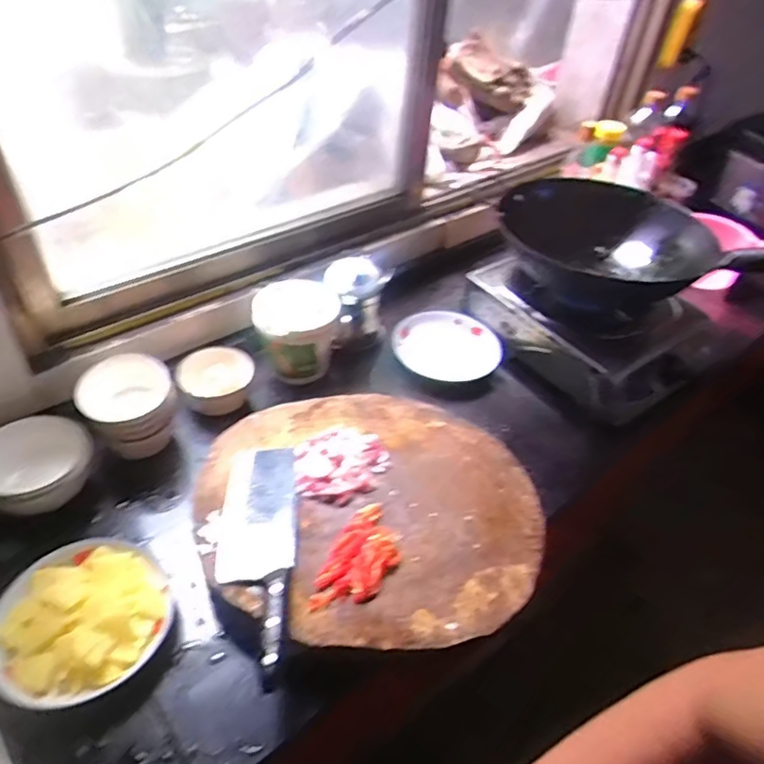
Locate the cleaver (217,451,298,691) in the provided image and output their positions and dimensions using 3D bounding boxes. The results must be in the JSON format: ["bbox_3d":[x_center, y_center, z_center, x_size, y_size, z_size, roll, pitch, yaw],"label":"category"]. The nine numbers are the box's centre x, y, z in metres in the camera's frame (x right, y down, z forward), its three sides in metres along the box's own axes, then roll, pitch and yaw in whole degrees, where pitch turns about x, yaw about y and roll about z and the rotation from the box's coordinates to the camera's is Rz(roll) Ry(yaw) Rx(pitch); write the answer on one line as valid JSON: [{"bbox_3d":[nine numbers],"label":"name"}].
[{"bbox_3d":[-0.143,0.191,0.673,0.087,0.029,0.279,0,44,-7],"label":"cleaver"}]

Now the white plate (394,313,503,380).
[{"bbox_3d":[0.106,-0.061,1.055,0.175,0.045,0.175,3,43,-3],"label":"white plate"}]

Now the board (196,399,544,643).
[{"bbox_3d":[-0.017,0.147,0.741,0.418,0.034,0.343,8,43,1],"label":"board"}]

